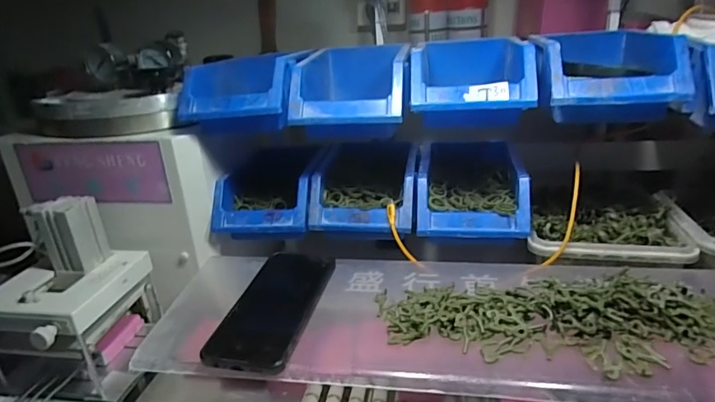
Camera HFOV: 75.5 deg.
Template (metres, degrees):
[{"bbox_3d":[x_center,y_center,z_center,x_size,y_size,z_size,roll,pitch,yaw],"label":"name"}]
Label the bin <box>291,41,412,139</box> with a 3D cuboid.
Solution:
[{"bbox_3d":[0.000,-0.137,0.557,0.121,0.070,0.192,0,23,10],"label":"bin"}]

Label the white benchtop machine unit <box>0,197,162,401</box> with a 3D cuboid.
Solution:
[{"bbox_3d":[-0.319,0.098,0.514,0.121,0.177,0.155,4,26,16],"label":"white benchtop machine unit"}]

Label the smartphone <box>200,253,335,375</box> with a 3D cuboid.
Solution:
[{"bbox_3d":[-0.081,0.100,0.448,0.081,0.010,0.159,1,27,14],"label":"smartphone"}]

